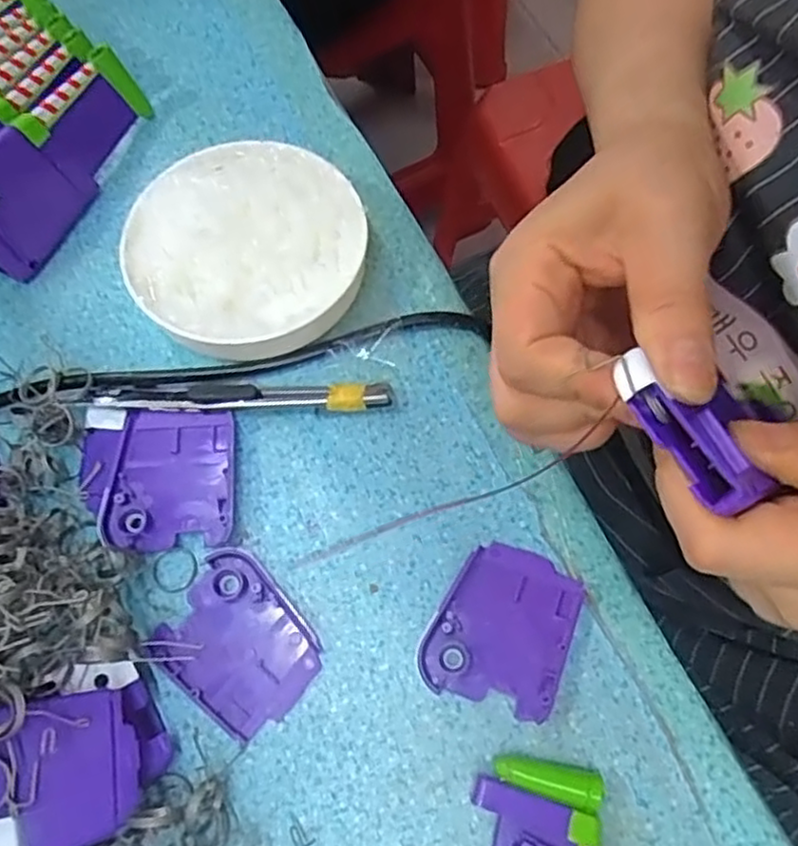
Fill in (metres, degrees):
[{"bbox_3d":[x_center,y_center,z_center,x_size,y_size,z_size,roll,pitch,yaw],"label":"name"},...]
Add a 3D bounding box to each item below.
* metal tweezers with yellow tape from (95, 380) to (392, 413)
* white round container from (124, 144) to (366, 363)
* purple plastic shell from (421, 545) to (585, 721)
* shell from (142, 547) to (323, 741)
[{"bbox_3d":[-0.067,-0.011,0.300,0.125,0.012,0.014,0,69,0],"label":"metal tweezers with yellow tape"},{"bbox_3d":[-0.069,-0.080,0.318,0.099,0.027,0.106,0,69,0],"label":"white round container"},{"bbox_3d":[0.041,0.079,0.272,0.052,0.006,0.061,20,70,8],"label":"purple plastic shell"},{"bbox_3d":[-0.062,0.086,0.272,0.061,0.005,0.051,37,73,14],"label":"shell"}]

